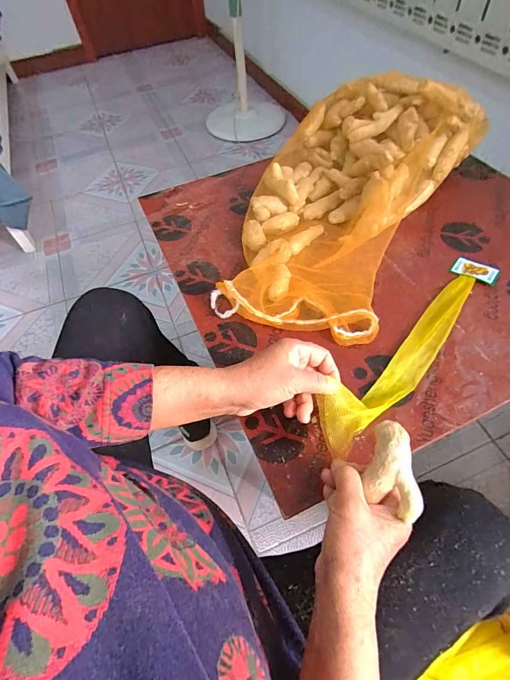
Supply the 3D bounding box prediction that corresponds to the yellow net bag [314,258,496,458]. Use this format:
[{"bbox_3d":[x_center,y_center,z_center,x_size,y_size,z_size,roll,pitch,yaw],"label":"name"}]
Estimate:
[{"bbox_3d":[0.204,0.002,0.449,0.056,0.045,0.386,37,56,25],"label":"yellow net bag"}]

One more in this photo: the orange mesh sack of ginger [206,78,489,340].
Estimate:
[{"bbox_3d":[0.134,-0.234,0.559,0.266,0.121,0.502,25,61,19],"label":"orange mesh sack of ginger"}]

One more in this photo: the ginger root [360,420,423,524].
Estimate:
[{"bbox_3d":[0.117,0.113,0.314,0.041,0.021,0.078,-4,56,2],"label":"ginger root"}]

